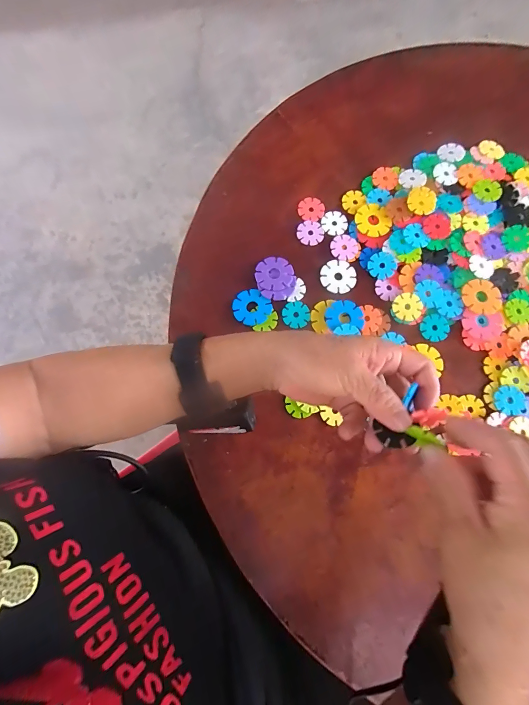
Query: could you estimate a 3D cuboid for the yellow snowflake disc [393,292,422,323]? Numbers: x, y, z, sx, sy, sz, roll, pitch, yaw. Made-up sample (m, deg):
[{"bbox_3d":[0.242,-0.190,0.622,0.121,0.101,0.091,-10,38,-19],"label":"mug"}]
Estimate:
[{"bbox_3d":[0.163,-0.052,0.379,0.033,0.004,0.032,0,90,2],"label":"yellow snowflake disc"}]

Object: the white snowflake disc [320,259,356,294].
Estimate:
[{"bbox_3d":[0.087,-0.089,0.391,0.040,0.004,0.041,0,78,-1],"label":"white snowflake disc"}]

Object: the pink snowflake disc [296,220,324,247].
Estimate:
[{"bbox_3d":[0.056,-0.144,0.402,0.032,0.004,0.031,0,78,-1],"label":"pink snowflake disc"}]

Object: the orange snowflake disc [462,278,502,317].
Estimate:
[{"bbox_3d":[0.247,-0.063,0.378,0.042,0.004,0.043,0,78,-1],"label":"orange snowflake disc"}]

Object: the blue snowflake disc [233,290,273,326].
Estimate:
[{"bbox_3d":[-0.014,-0.051,0.374,0.042,0.004,0.039,0,78,-1],"label":"blue snowflake disc"}]

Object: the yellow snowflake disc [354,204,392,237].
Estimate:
[{"bbox_3d":[0.131,-0.160,0.402,0.040,0.005,0.043,0,78,-1],"label":"yellow snowflake disc"}]

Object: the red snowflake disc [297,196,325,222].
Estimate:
[{"bbox_3d":[0.058,-0.175,0.408,0.030,0.004,0.033,0,78,-1],"label":"red snowflake disc"}]

